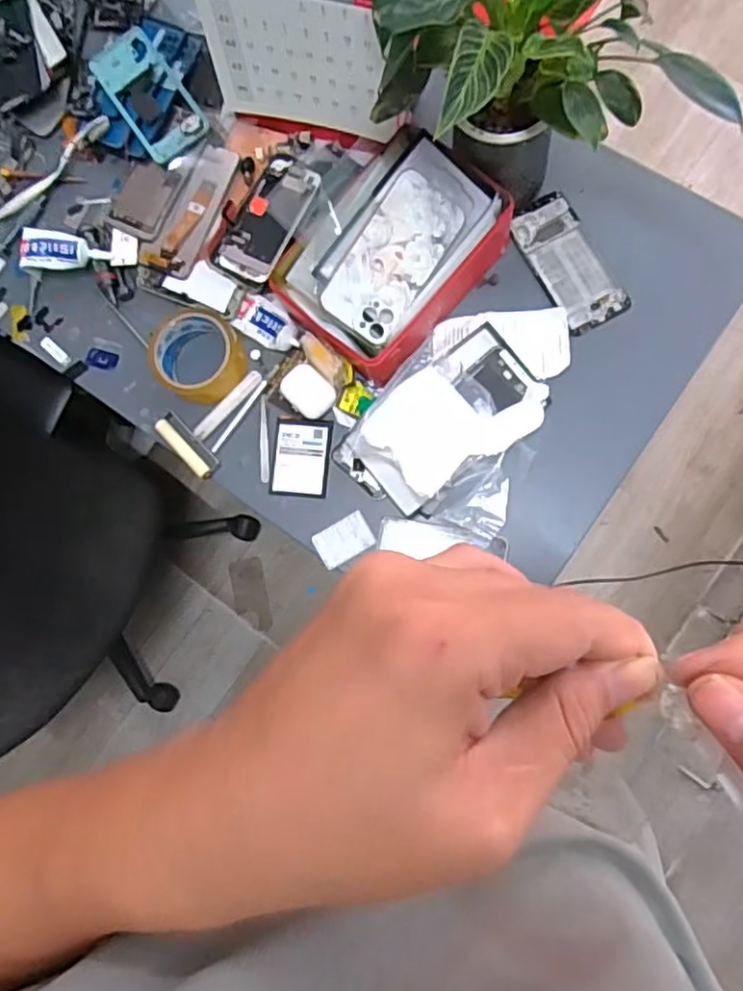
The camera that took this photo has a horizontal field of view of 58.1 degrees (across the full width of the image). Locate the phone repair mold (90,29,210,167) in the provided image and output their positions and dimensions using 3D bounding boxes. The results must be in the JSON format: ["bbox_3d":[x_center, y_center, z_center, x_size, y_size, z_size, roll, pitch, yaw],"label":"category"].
[{"bbox_3d":[-0.260,-0.467,0.780,0.079,0.006,0.174,-35,82,2],"label":"phone repair mold"}]

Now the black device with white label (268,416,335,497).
[{"bbox_3d":[-0.077,-0.041,0.731,0.064,0.006,0.085,4,85,7],"label":"black device with white label"}]

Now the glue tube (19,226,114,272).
[{"bbox_3d":[-0.352,-0.277,0.763,0.095,0.023,0.044,7,90,0],"label":"glue tube"}]

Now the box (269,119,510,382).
[{"bbox_3d":[0.019,-0.246,0.687,0.165,0.094,0.220,40,90,8],"label":"box"}]

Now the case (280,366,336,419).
[{"bbox_3d":[-0.069,-0.114,0.728,0.061,0.017,0.047,34,89,8],"label":"case"}]

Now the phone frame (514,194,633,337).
[{"bbox_3d":[0.211,-0.250,0.720,0.069,0.008,0.152,-28,82,3],"label":"phone frame"}]

